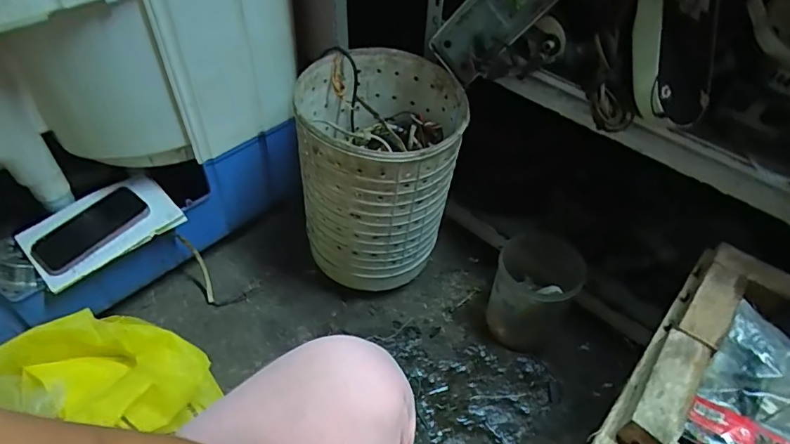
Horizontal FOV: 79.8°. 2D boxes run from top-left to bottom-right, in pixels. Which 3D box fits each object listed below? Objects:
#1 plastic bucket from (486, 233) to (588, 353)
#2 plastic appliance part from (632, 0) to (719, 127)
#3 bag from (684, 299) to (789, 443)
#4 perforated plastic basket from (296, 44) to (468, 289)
[{"bbox_3d":[0.241,0.129,0.844,0.130,0.175,0.133,2,46,-2],"label":"plastic bucket"},{"bbox_3d":[0.350,-0.246,0.589,0.115,0.251,0.052,5,1,-15],"label":"plastic appliance part"},{"bbox_3d":[0.350,0.164,0.445,0.097,0.029,0.169,33,53,25],"label":"bag"},{"bbox_3d":[-0.029,-0.069,0.811,0.253,0.337,0.246,-3,46,-7],"label":"perforated plastic basket"}]

